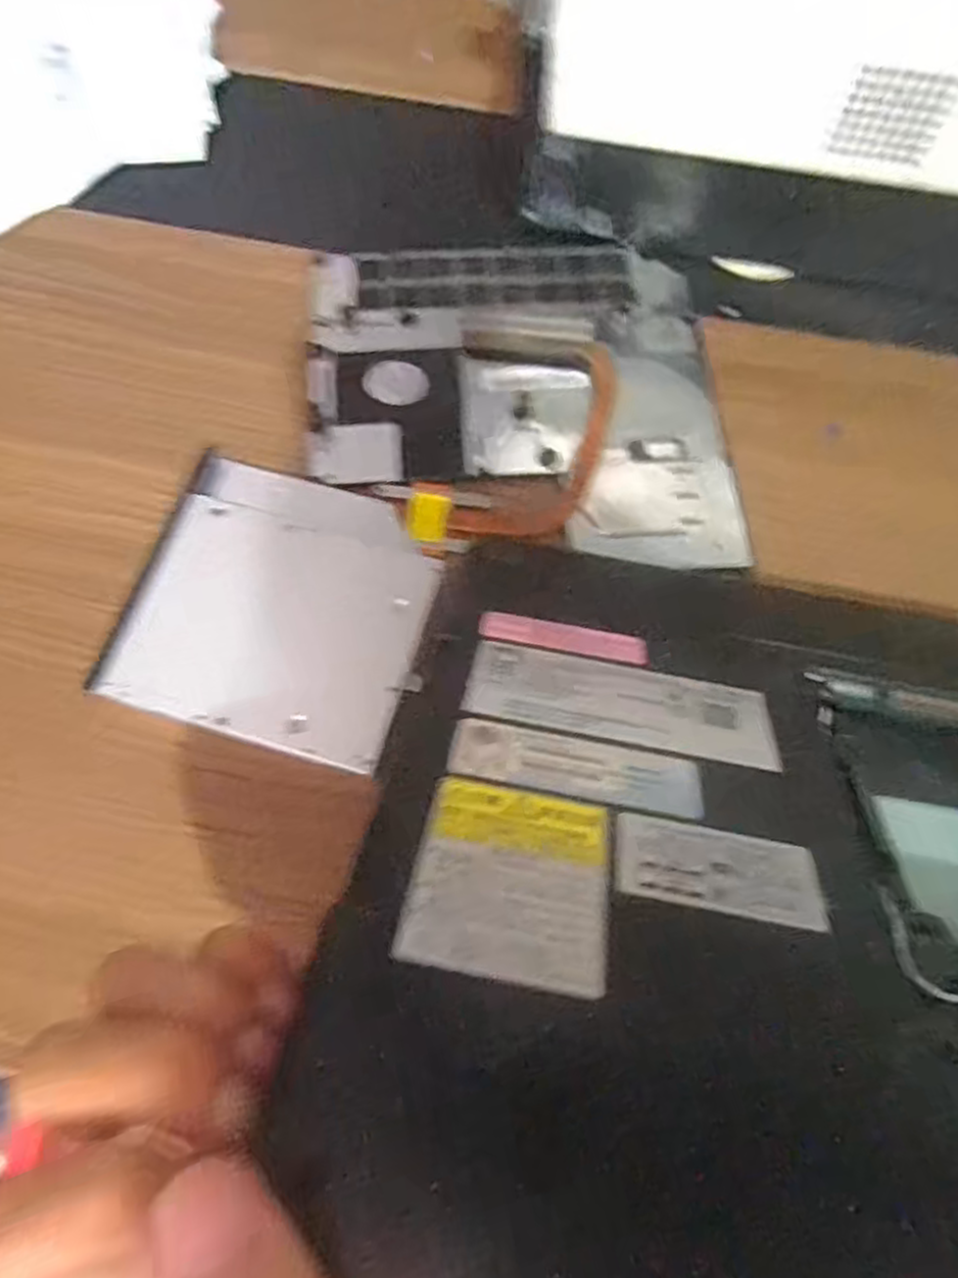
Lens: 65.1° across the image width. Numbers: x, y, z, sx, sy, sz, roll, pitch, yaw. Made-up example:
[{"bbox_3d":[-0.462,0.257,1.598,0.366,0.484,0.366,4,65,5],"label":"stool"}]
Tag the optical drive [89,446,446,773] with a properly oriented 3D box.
[{"bbox_3d":[-0.088,-0.018,0.338,0.131,0.018,0.126,16,69,5],"label":"optical drive"}]

